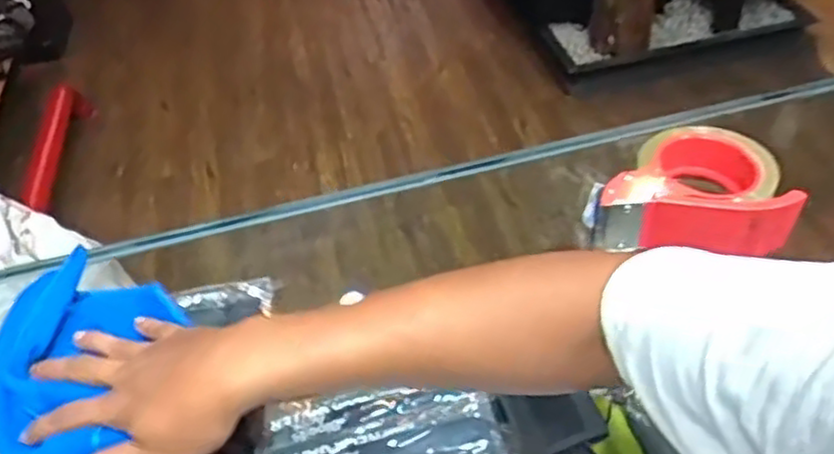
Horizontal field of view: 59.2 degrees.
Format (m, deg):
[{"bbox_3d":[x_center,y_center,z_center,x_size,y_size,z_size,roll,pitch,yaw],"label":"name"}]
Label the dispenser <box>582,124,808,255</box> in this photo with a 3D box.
[{"bbox_3d":[0.216,-0.028,0.586,0.156,0.062,0.096,3,46,10],"label":"dispenser"}]

